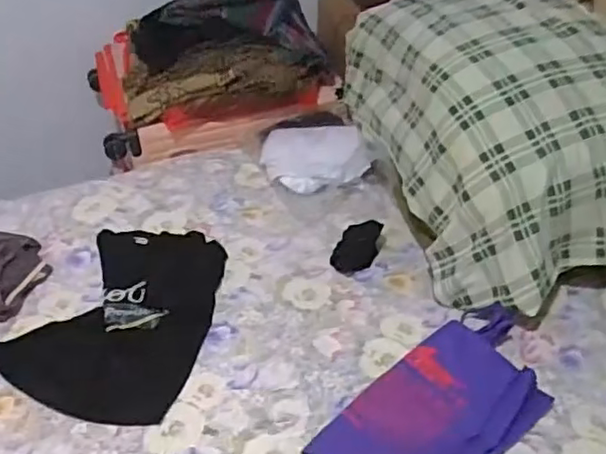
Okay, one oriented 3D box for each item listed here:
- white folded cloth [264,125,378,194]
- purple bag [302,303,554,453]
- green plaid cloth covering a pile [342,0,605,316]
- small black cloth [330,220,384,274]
[{"bbox_3d":[0.036,-0.180,1.603,0.233,0.088,0.230,-15,44,-18],"label":"white folded cloth"},{"bbox_3d":[0.235,0.304,1.094,0.443,0.047,0.223,-27,49,-29],"label":"purple bag"},{"bbox_3d":[0.445,-0.255,1.403,0.490,0.359,0.781,-10,43,-11],"label":"green plaid cloth covering a pile"},{"bbox_3d":[0.117,0.040,1.389,0.083,0.049,0.128,17,43,16],"label":"small black cloth"}]

